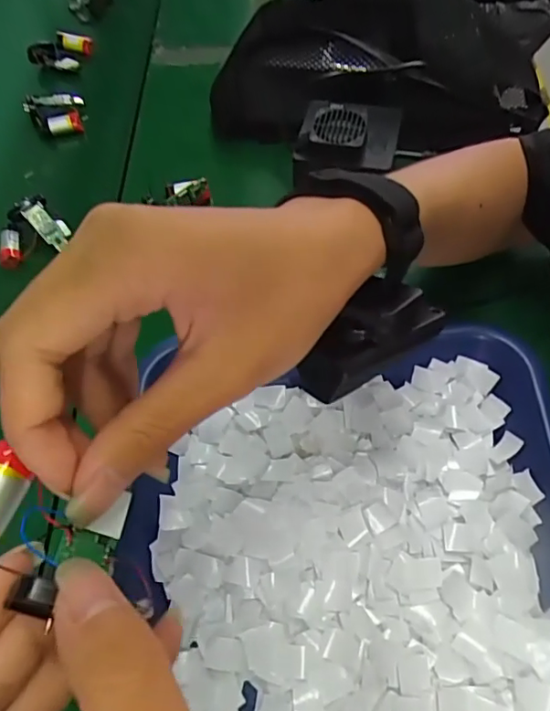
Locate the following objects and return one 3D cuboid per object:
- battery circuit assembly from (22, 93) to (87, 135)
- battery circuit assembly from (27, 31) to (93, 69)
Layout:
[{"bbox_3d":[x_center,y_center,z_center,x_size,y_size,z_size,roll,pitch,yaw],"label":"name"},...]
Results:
[{"bbox_3d":[-0.205,-0.227,0.502,0.050,0.019,0.054,-21,62,-11],"label":"battery circuit assembly"},{"bbox_3d":[-0.217,-0.308,0.544,0.046,0.018,0.049,22,63,13],"label":"battery circuit assembly"}]

